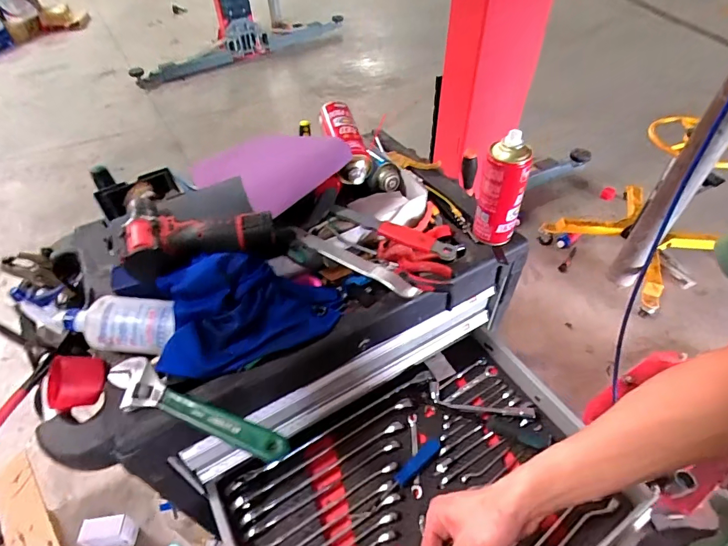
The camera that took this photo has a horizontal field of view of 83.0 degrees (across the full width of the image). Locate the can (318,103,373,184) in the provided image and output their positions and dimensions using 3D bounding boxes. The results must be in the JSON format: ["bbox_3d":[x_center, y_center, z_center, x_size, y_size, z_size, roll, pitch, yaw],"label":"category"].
[{"bbox_3d":[-0.038,-0.242,0.768,0.062,0.052,0.200,-12,60,-14],"label":"can"}]

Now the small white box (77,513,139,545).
[{"bbox_3d":[-0.772,0.794,1.259,0.129,0.119,0.073,-6,42,-8],"label":"small white box"}]

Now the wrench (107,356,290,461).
[{"bbox_3d":[-0.210,0.167,0.495,0.253,0.018,0.054,19,51,19],"label":"wrench"}]

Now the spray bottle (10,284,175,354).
[{"bbox_3d":[-0.346,0.059,0.541,0.193,0.074,0.058,1,47,3],"label":"spray bottle"}]

